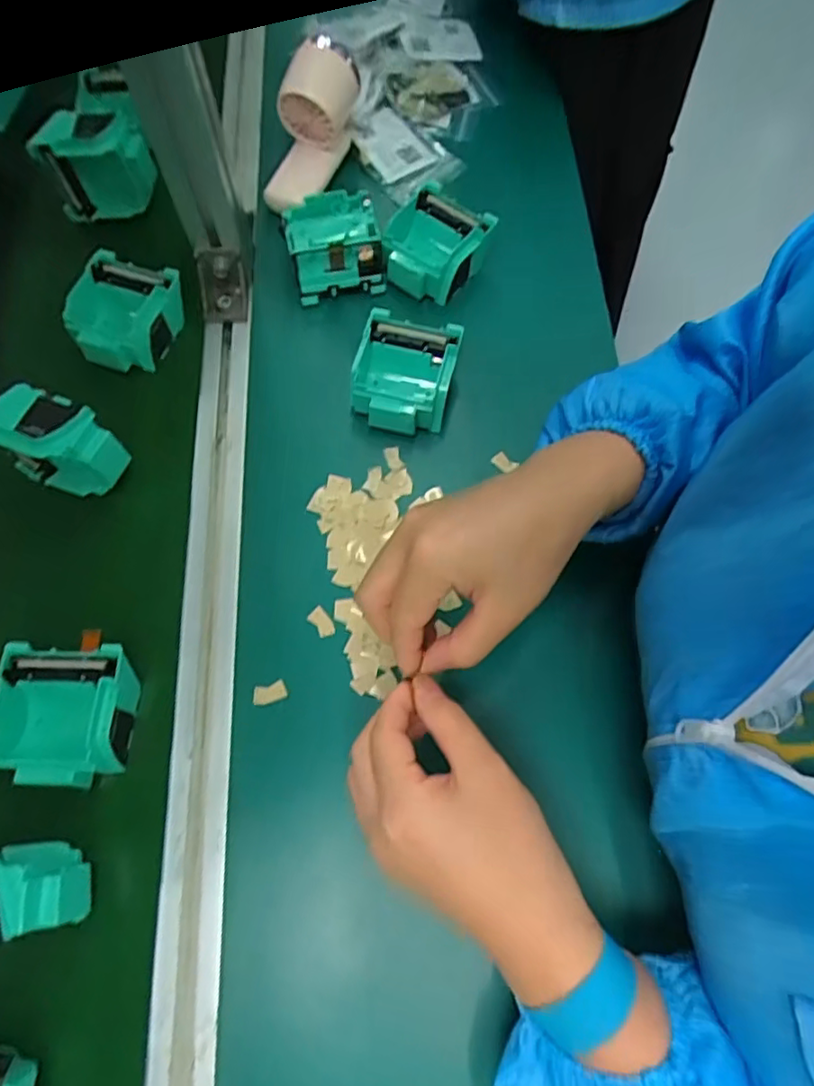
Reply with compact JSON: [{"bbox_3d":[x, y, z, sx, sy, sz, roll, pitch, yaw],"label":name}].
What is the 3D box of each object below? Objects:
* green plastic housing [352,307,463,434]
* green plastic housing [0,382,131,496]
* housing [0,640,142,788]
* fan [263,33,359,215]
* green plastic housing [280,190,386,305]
[{"bbox_3d":[-0.002,-0.124,0.460,0.069,0.042,0.076,14,70,3],"label":"green plastic housing"},{"bbox_3d":[-0.238,-0.065,0.422,0.073,0.076,0.044,27,71,8],"label":"green plastic housing"},{"bbox_3d":[-0.209,0.106,0.380,0.075,0.043,0.078,4,69,-1],"label":"housing"},{"bbox_3d":[-0.078,-0.348,0.501,0.074,0.083,0.135,2,69,-1],"label":"fan"},{"bbox_3d":[-0.059,-0.239,0.489,0.070,0.041,0.067,-14,71,-7],"label":"green plastic housing"}]

